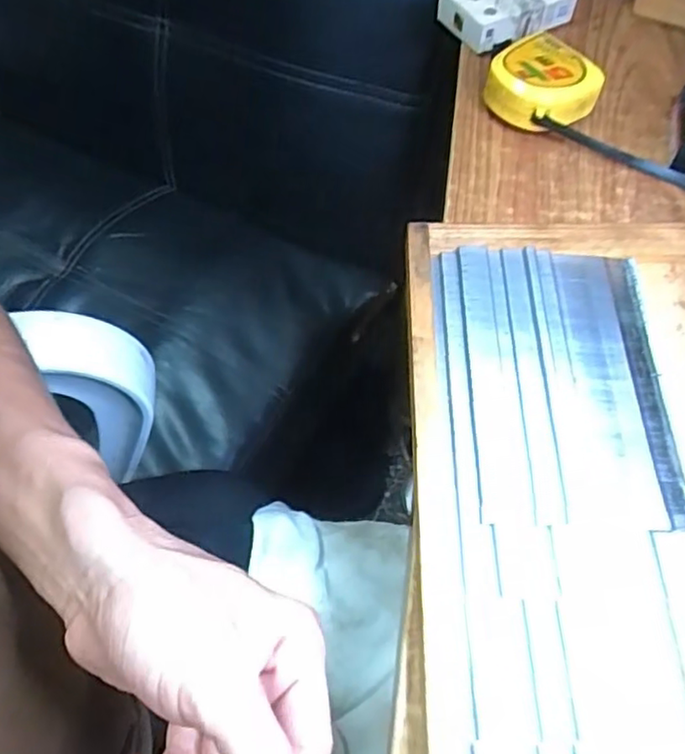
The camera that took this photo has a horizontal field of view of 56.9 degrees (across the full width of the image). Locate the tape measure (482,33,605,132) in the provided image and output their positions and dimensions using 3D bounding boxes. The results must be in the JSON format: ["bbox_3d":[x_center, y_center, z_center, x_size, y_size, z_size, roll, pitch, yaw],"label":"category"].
[{"bbox_3d":[0.132,-0.192,0.424,0.061,0.033,0.062,-1,60,1],"label":"tape measure"}]

